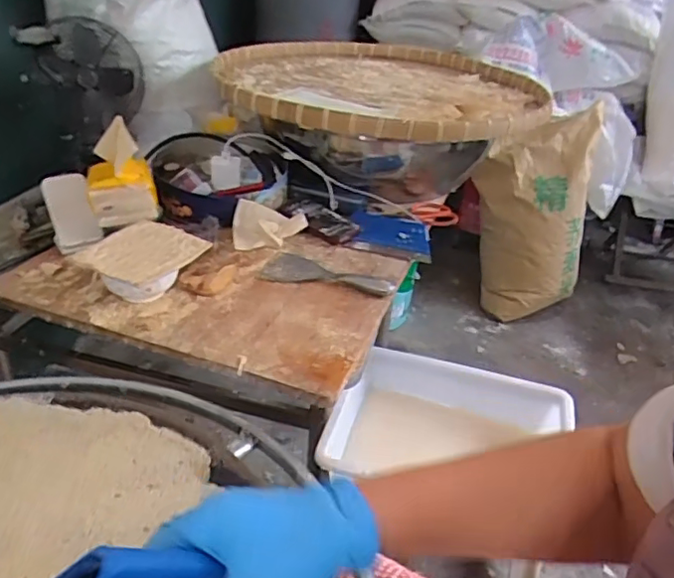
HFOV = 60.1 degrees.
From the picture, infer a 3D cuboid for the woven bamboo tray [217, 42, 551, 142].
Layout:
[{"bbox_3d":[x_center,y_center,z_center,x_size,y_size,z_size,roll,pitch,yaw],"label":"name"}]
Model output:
[{"bbox_3d":[0.091,-0.454,1.320,0.656,0.076,0.833,-3,34,-13],"label":"woven bamboo tray"}]

